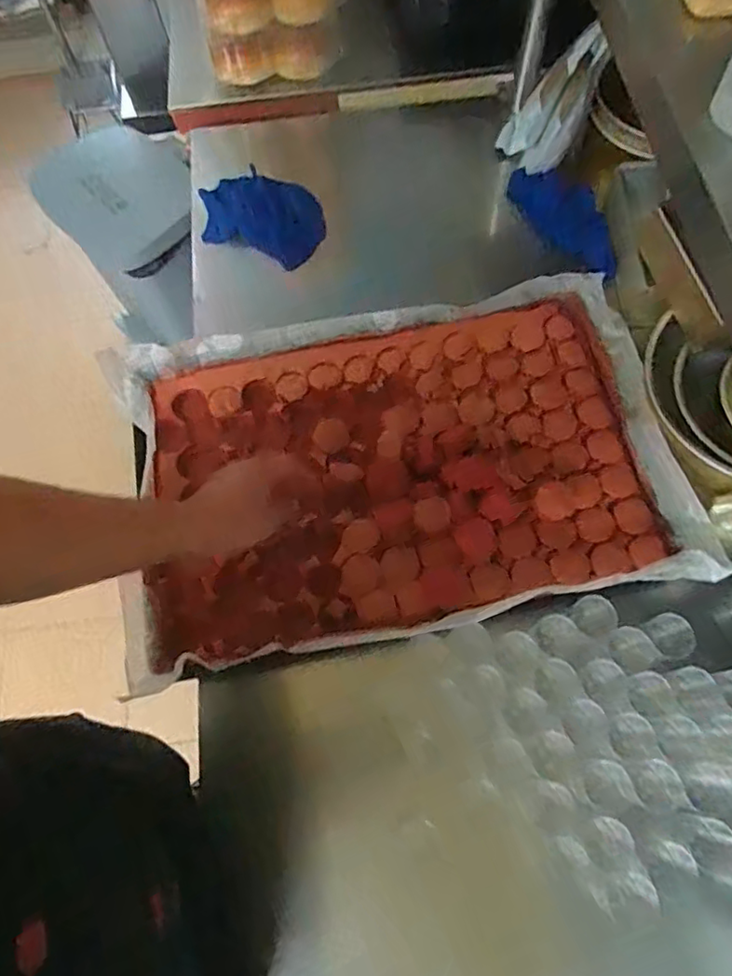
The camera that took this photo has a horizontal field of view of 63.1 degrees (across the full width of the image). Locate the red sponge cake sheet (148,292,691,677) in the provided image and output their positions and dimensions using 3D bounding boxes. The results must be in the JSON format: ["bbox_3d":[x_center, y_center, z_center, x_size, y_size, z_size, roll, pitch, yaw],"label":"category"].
[{"bbox_3d":[0.028,-0.023,0.699,0.553,0.026,0.358,-11,69,-1],"label":"red sponge cake sheet"}]

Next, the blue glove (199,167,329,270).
[{"bbox_3d":[-0.155,-0.407,0.890,0.184,0.028,0.124,21,88,0],"label":"blue glove"}]

